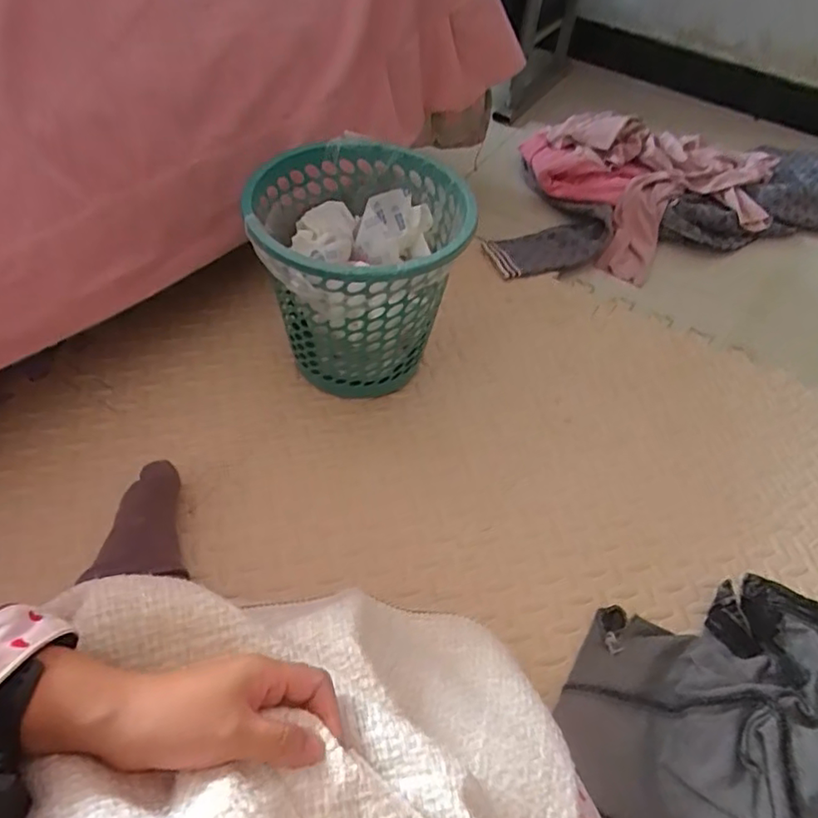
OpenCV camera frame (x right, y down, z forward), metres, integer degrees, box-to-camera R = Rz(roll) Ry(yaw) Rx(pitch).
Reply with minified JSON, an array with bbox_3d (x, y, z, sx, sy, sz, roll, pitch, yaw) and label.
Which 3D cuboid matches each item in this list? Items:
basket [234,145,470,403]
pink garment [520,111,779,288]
[{"bbox_3d":[-0.064,-0.151,0.737,0.231,0.246,0.240,3,51,-4],"label":"basket"},{"bbox_3d":[0.500,-0.472,1.158,0.493,0.088,0.408,-18,55,-19],"label":"pink garment"}]

